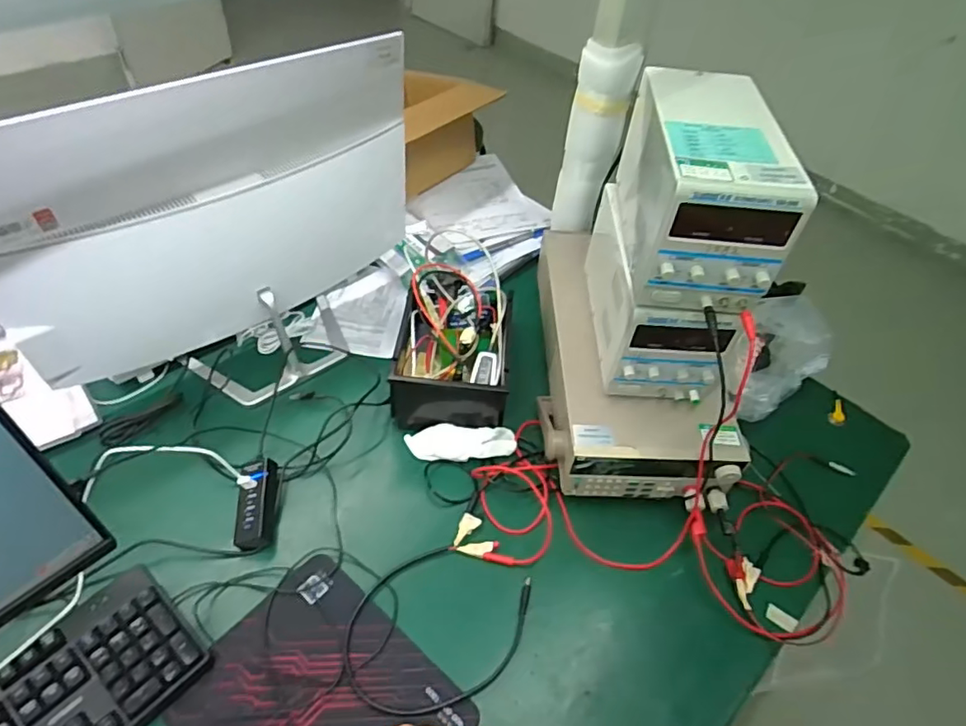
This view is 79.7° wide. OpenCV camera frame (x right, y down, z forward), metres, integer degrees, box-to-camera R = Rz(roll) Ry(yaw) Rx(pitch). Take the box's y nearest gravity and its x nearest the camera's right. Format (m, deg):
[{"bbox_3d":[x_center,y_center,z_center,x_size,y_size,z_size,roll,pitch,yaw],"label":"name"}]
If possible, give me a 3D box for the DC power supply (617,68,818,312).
[{"bbox_3d":[0.245,-0.203,0.663,0.128,0.146,0.271,6,48,0],"label":"DC power supply"}]

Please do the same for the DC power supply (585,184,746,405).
[{"bbox_3d":[0.224,-0.092,0.755,0.131,0.154,0.295,3,48,-3],"label":"DC power supply"}]

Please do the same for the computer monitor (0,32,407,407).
[{"bbox_3d":[-0.313,-0.156,0.764,0.548,0.387,0.156,-34,59,-30],"label":"computer monitor"}]

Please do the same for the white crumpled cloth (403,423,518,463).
[{"bbox_3d":[-0.030,0.110,0.804,0.150,0.031,0.054,2,48,-3],"label":"white crumpled cloth"}]

